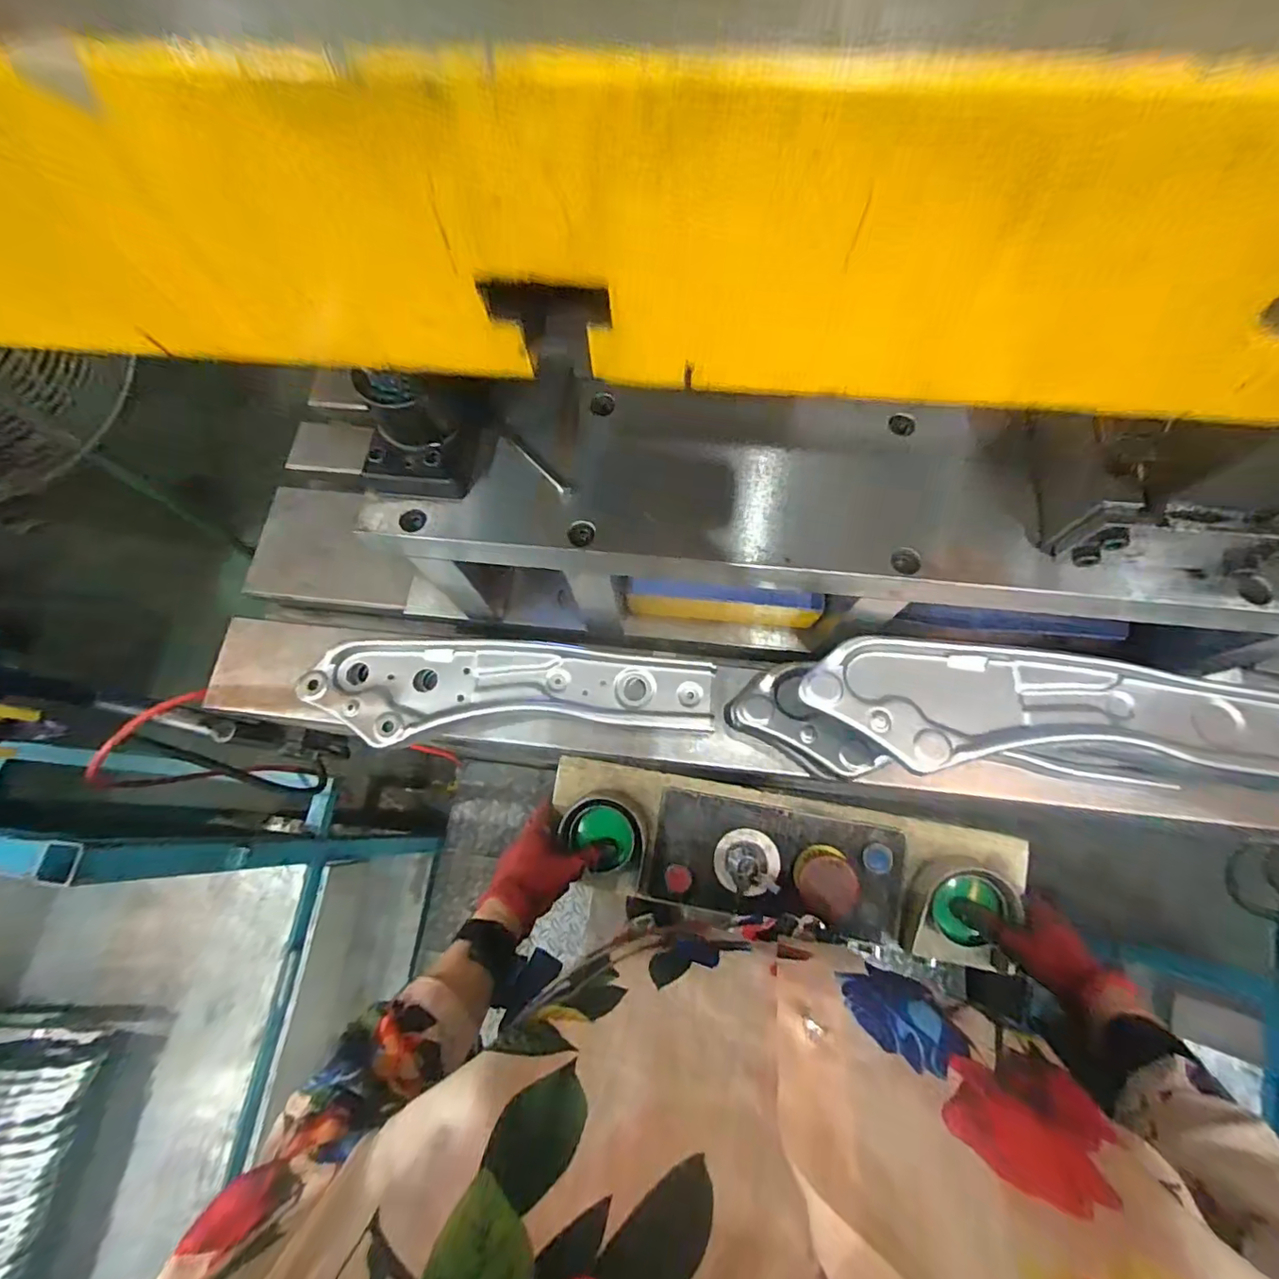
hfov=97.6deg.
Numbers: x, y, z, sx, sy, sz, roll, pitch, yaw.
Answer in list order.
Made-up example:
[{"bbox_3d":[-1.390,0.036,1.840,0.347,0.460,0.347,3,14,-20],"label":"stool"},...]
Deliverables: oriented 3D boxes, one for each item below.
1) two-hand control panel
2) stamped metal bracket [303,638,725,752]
[{"bbox_3d":[0.145,0.231,0.596,0.487,0.059,0.132,10,72,6],"label":"two-hand control panel"},{"bbox_3d":[-0.137,0.053,0.597,0.421,0.020,0.104,0,72,1],"label":"stamped metal bracket"}]

